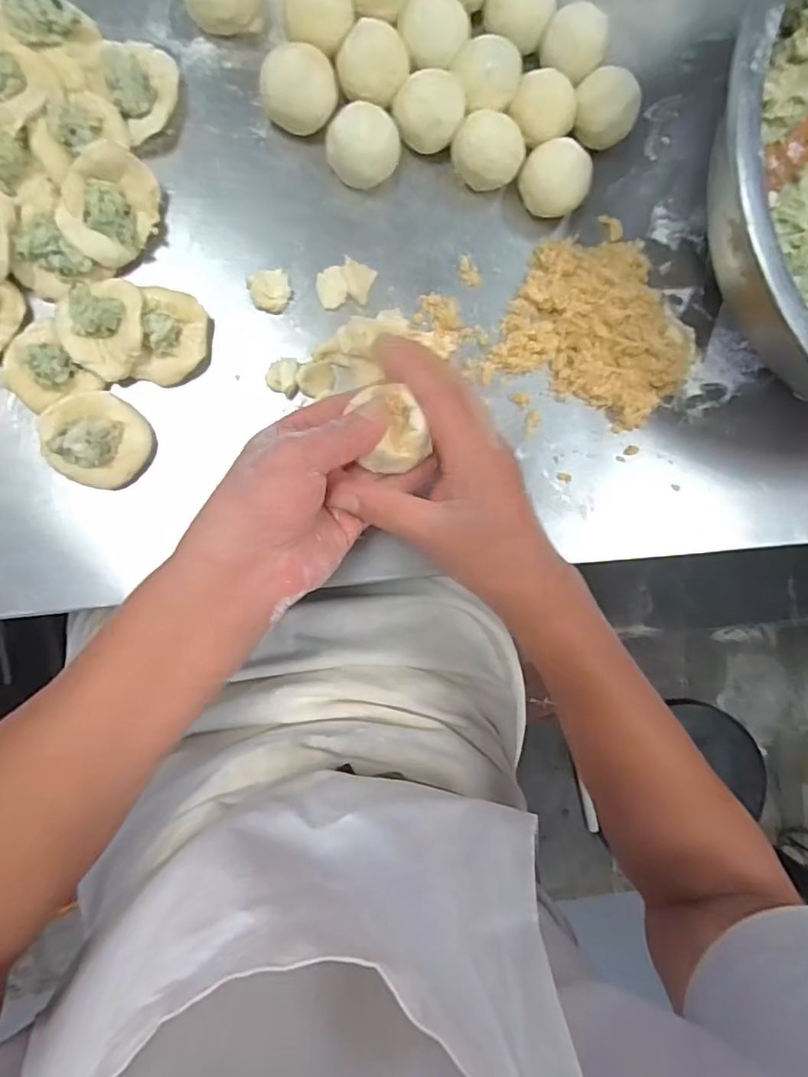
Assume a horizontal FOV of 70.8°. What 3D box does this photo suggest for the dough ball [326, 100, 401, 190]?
[{"bbox_3d":[-0.025,-0.252,0.363,0.045,0.032,0.039,19,91,-10],"label":"dough ball"}]

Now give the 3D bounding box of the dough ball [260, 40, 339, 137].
[{"bbox_3d":[-0.067,-0.282,0.364,0.046,0.036,0.049,0,94,-9],"label":"dough ball"}]

